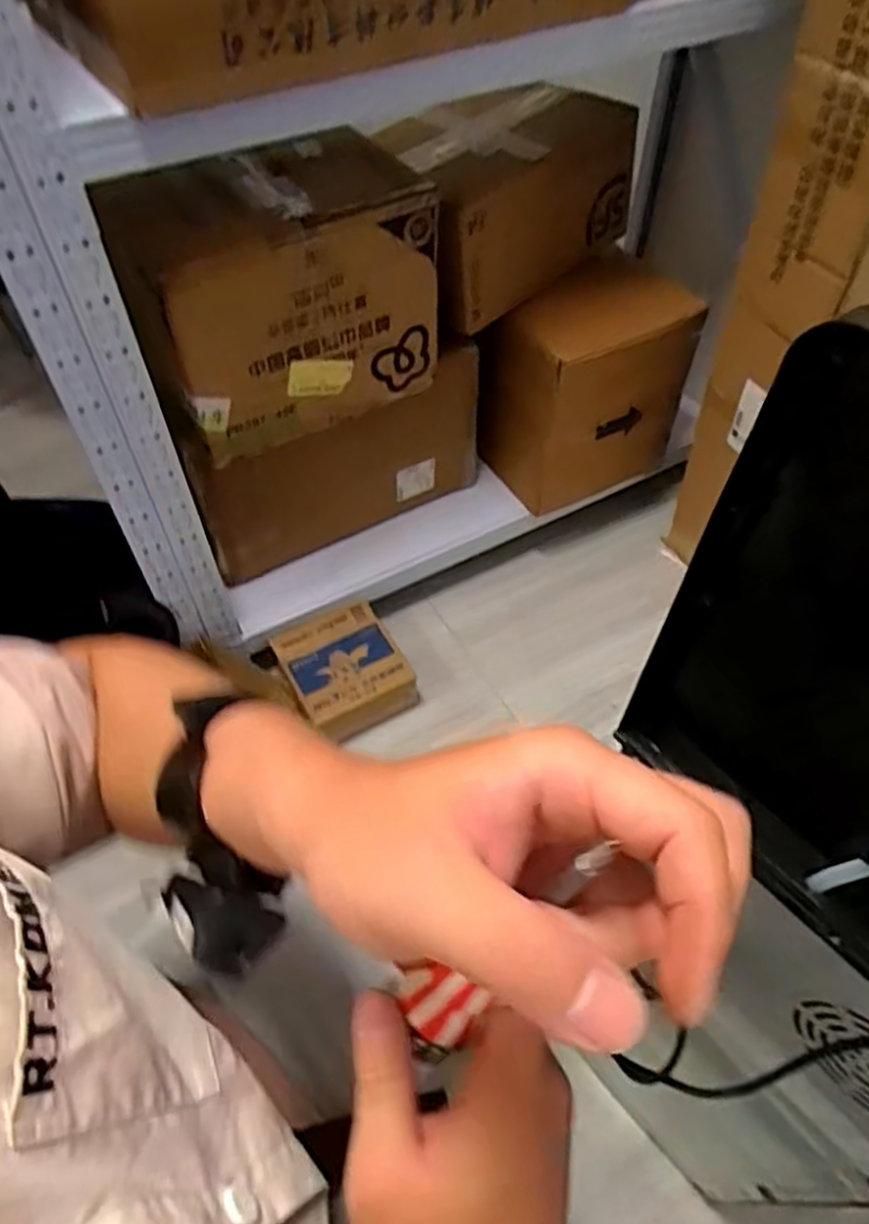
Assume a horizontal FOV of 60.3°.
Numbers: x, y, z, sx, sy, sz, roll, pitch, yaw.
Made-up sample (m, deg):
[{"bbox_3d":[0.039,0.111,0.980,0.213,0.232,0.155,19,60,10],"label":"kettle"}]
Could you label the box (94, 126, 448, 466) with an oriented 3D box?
[{"bbox_3d":[-0.227,-0.477,1.110,0.418,0.313,0.299,-23,56,-17],"label":"box"}]

